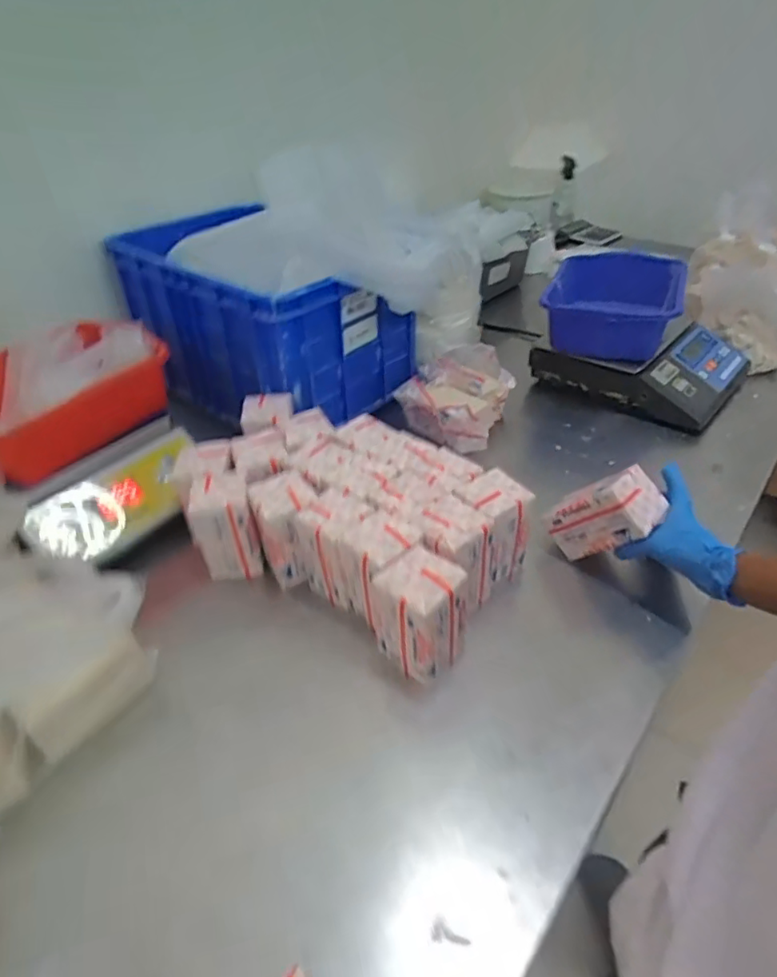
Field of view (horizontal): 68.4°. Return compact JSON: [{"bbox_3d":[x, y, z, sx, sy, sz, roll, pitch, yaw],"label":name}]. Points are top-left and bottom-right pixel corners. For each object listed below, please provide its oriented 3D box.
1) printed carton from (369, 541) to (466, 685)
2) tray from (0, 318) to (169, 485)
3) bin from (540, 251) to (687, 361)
[{"bbox_3d":[0.036,0.137,0.593,0.082,0.131,0.069,30,49,34],"label":"printed carton"},{"bbox_3d":[-0.464,-0.133,0.784,0.219,0.105,0.294,26,47,31],"label":"tray"},{"bbox_3d":[0.418,-0.349,1.063,0.222,0.096,0.262,13,41,18],"label":"bin"}]

